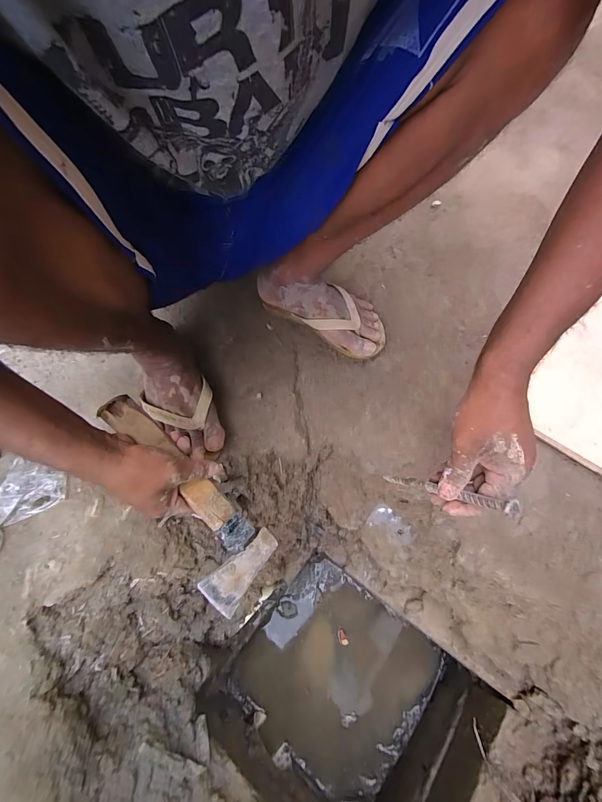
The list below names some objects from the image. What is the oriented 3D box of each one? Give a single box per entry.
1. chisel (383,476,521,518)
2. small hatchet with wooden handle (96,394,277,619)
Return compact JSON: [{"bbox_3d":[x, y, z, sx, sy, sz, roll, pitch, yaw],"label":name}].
[{"bbox_3d":[0.143,0.092,0.360,0.011,0.174,0.011,47,72,-14],"label":"chisel"},{"bbox_3d":[-0.130,0.108,0.395,0.087,0.039,0.265,-36,97,-14],"label":"small hatchet with wooden handle"}]

